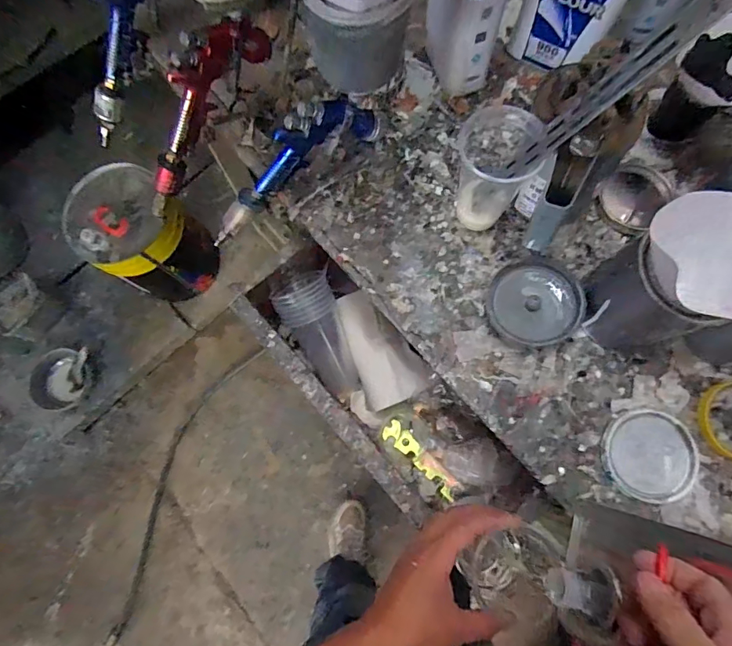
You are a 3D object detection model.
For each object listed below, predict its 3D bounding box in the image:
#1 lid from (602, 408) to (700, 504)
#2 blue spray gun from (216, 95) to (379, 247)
[{"bbox_3d":[0.306,0.143,0.485,0.095,0.013,0.091,0,76,1],"label":"lid"},{"bbox_3d":[-0.115,-0.187,0.570,0.275,0.120,0.044,-32,75,26],"label":"blue spray gun"}]

